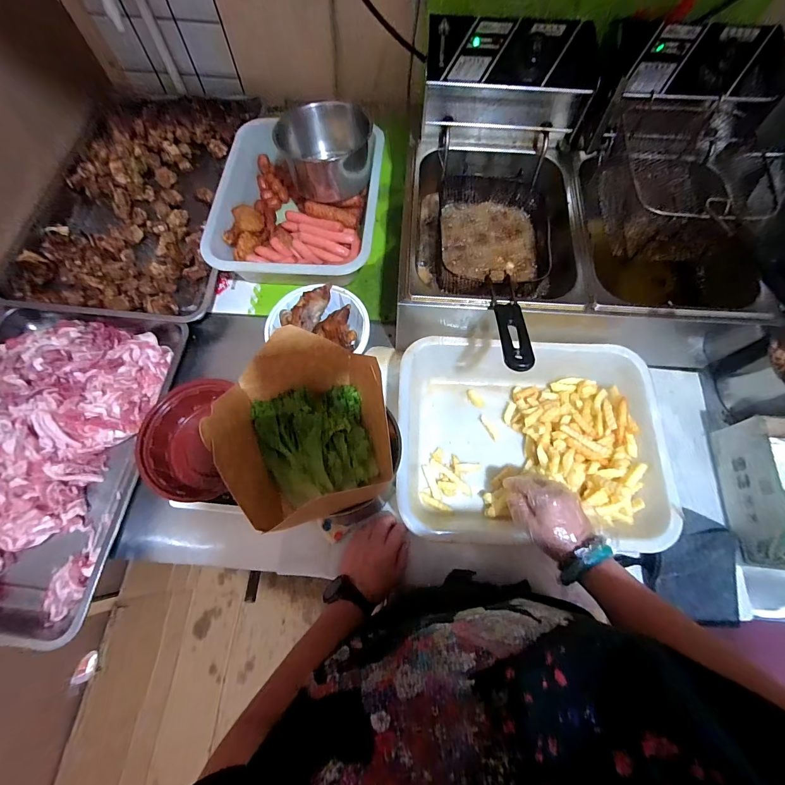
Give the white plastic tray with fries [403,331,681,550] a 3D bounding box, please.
[{"bbox_3d":[0.199,0.063,0.556,0.372,0.099,0.288,2,69,0],"label":"white plastic tray with fries"}]

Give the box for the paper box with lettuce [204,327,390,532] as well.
[{"bbox_3d":[-0.104,0.033,0.410,0.150,0.111,0.177,-20,70,-8],"label":"paper box with lettuce"}]

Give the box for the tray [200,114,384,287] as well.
[{"bbox_3d":[-0.178,-0.366,0.706,0.298,0.081,0.358,4,69,1],"label":"tray"}]

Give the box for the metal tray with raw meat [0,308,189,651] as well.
[{"bbox_3d":[-0.558,0.090,0.557,0.344,0.071,0.499,5,69,1],"label":"metal tray with raw meat"}]

